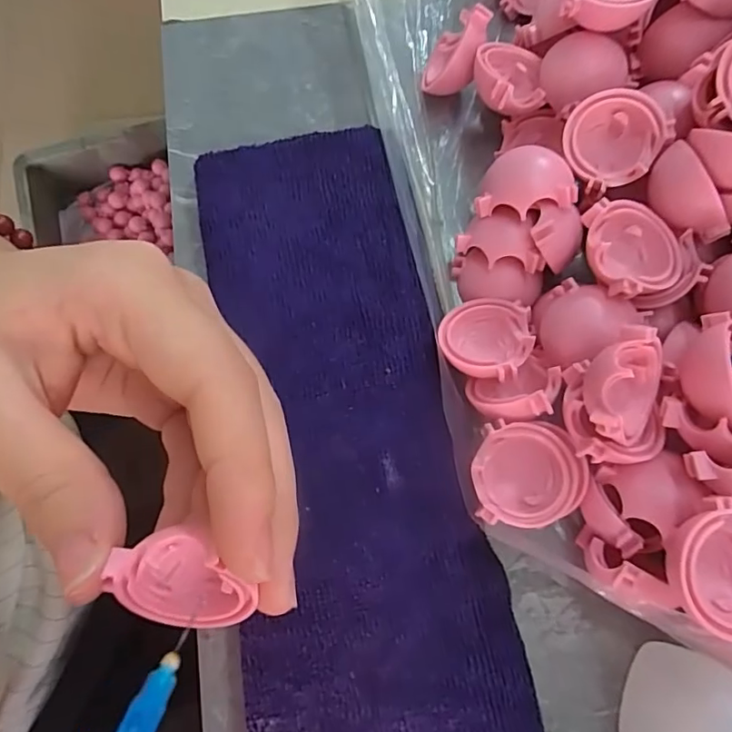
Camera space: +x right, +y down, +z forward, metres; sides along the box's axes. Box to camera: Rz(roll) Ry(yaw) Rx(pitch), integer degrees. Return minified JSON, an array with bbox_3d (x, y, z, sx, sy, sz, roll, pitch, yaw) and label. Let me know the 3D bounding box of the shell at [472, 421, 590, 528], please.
[{"bbox_3d":[0.049,0.033,0.160,0.031,0.013,0.029,1,78,2],"label":"shell"}]

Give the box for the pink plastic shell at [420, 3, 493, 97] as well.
[{"bbox_3d":[0.032,-0.112,0.192,0.019,0.030,0.017,13,80,3],"label":"pink plastic shell"}]

